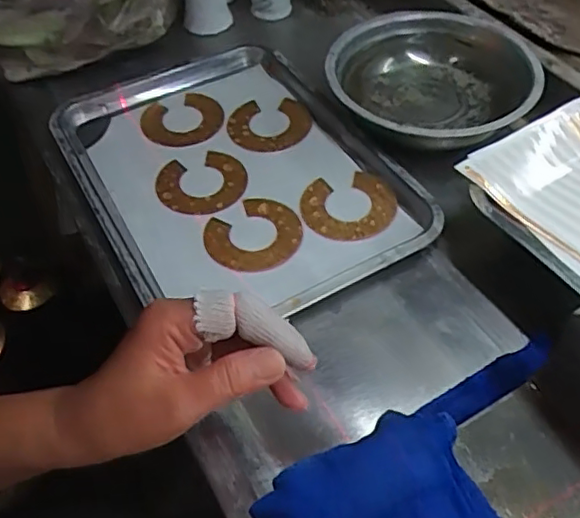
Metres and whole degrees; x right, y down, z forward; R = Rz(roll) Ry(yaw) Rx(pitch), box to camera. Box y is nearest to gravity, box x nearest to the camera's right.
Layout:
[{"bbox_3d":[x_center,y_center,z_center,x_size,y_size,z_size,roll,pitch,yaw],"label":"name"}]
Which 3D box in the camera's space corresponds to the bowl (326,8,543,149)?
[{"bbox_3d":[0.142,-0.189,0.625,0.193,0.052,0.219,7,53,11],"label":"bowl"}]

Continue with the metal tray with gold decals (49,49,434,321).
[{"bbox_3d":[-0.057,-0.089,0.587,0.259,0.029,0.360,-24,49,-17],"label":"metal tray with gold decals"}]

